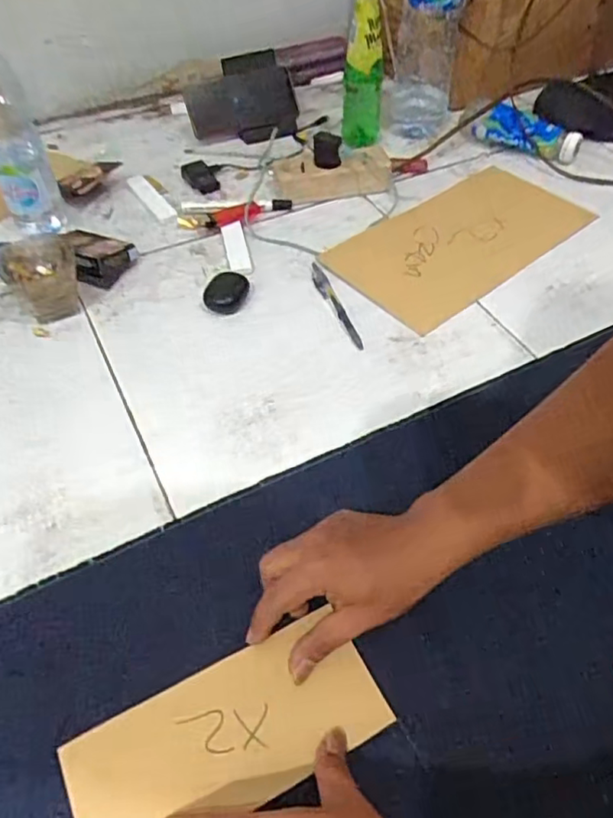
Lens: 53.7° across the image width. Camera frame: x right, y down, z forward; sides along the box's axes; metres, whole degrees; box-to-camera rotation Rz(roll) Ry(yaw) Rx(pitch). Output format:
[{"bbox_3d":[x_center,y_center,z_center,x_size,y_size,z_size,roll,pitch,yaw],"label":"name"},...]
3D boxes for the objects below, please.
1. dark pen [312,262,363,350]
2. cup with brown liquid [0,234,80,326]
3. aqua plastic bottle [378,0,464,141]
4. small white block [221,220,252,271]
[{"bbox_3d":[0.032,-0.119,0.677,0.015,0.010,0.142,-14,51,-12],"label":"dark pen"},{"bbox_3d":[-0.295,-0.140,0.662,0.089,0.069,0.076,-20,53,-16],"label":"cup with brown liquid"},{"bbox_3d":[0.167,-0.533,0.837,0.101,0.291,0.072,7,50,6],"label":"aqua plastic bottle"},{"bbox_3d":[-0.087,-0.201,0.743,0.026,0.006,0.094,-9,51,-8],"label":"small white block"}]

